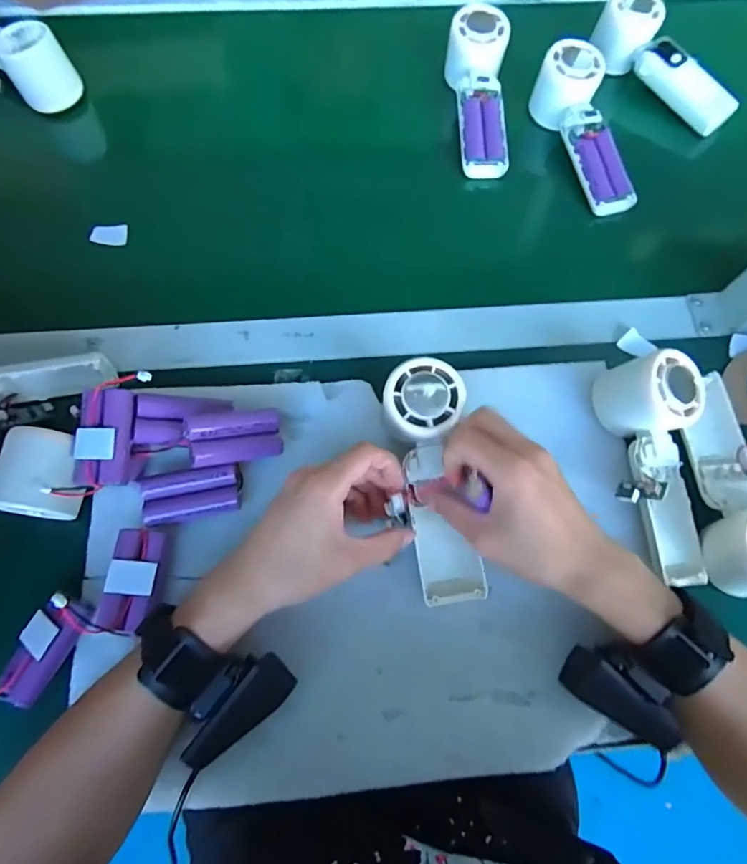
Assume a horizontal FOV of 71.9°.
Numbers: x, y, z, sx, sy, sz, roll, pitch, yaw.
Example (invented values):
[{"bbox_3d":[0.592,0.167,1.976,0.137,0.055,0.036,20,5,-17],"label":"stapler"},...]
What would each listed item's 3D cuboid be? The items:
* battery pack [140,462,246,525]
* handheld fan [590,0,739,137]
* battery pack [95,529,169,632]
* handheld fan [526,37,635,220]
[{"bbox_3d":[-0.129,0.044,0.367,0.066,0.016,0.033,-11,71,-5],"label":"battery pack"},{"bbox_3d":[0.297,-0.374,0.529,0.048,0.051,0.167,-43,89,-15],"label":"handheld fan"},{"bbox_3d":[-0.160,0.098,0.345,0.035,0.014,0.065,9,71,2],"label":"battery pack"},{"bbox_3d":[0.204,-0.286,0.496,0.052,0.044,0.163,-18,86,-8],"label":"handheld fan"}]

